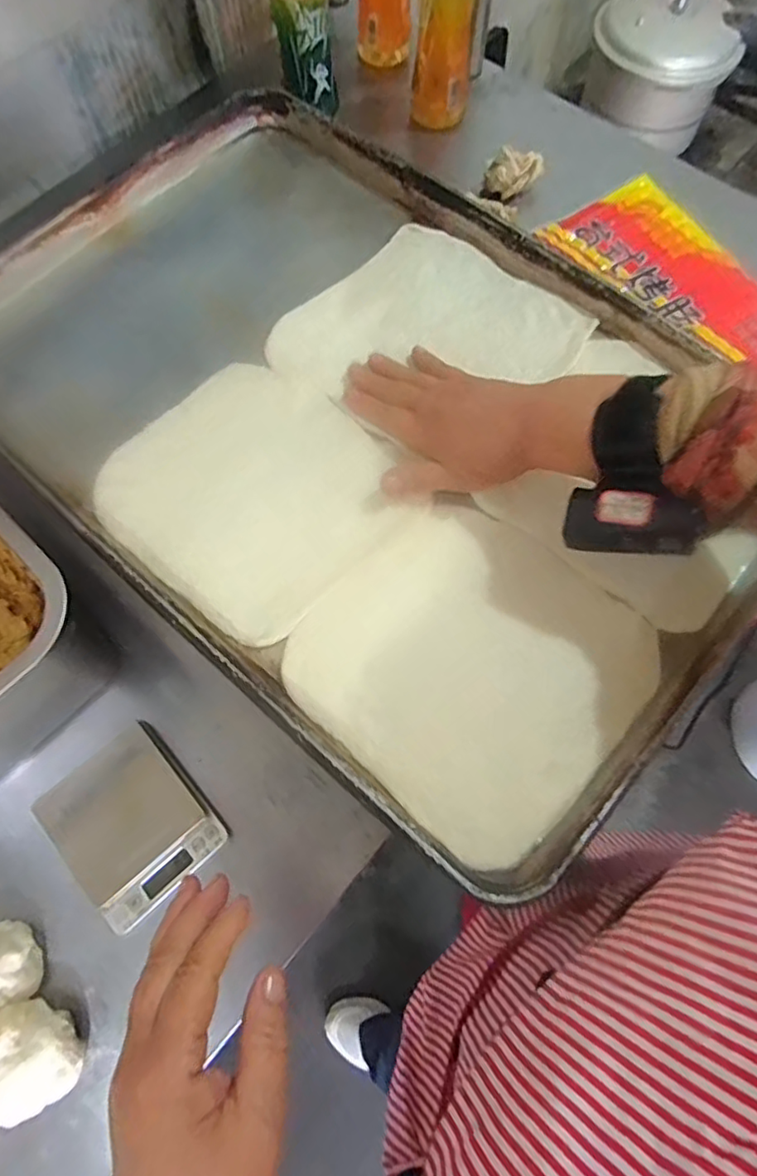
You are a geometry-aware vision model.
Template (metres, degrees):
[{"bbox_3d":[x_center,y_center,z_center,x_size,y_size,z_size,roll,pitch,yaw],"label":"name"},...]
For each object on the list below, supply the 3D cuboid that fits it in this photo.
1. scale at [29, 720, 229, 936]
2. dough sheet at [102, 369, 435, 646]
[{"bbox_3d":[-0.194,0.183,0.478,0.102,0.028,0.121,-39,74,-13],"label":"scale"},{"bbox_3d":[-0.089,-0.071,0.442,0.192,0.010,0.176,42,75,14],"label":"dough sheet"}]

